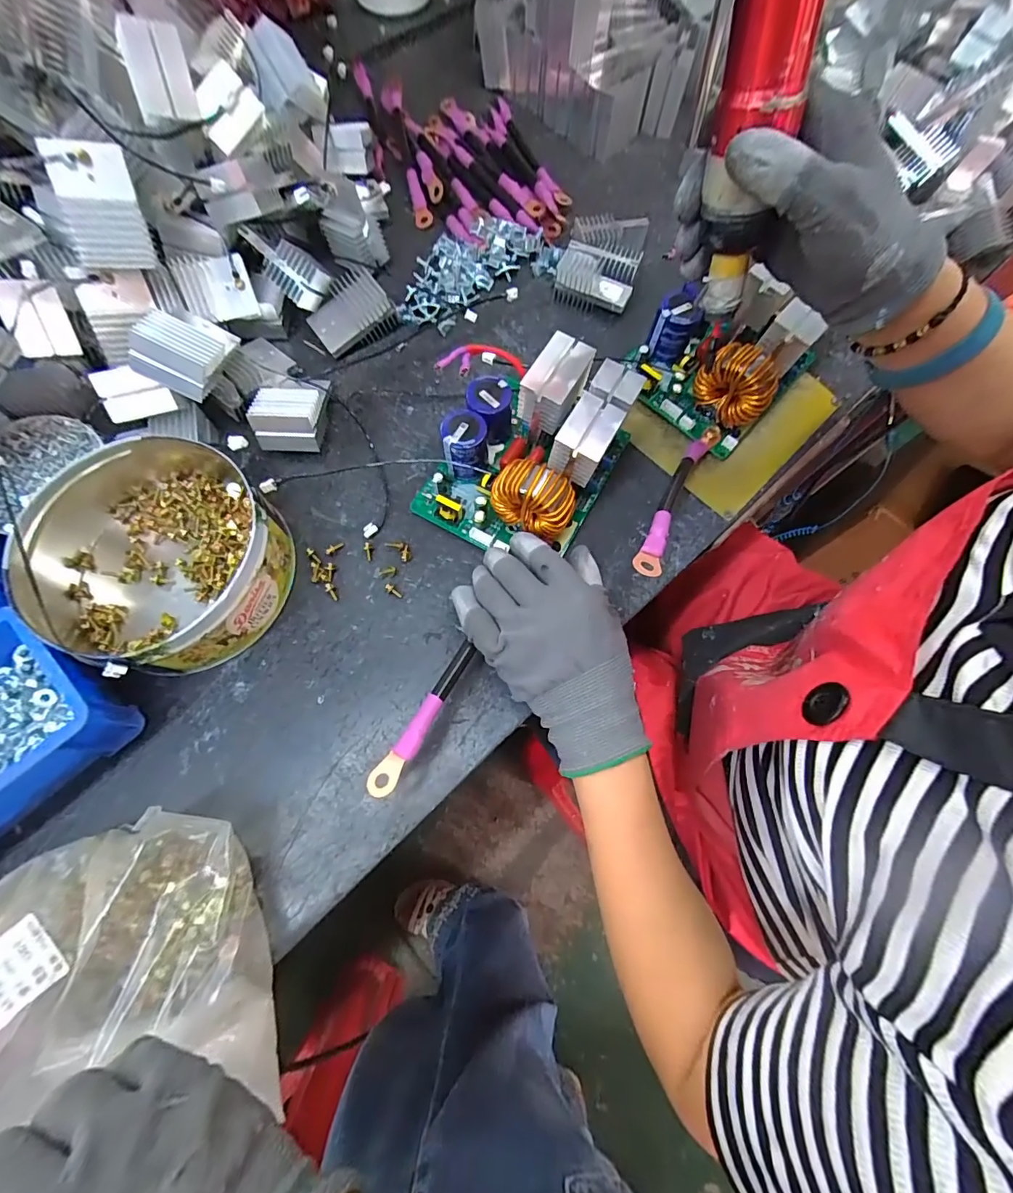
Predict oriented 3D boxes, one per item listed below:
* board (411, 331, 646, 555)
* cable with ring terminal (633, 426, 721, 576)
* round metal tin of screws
[{"bbox_3d":[0.013,-0.109,0.349,0.121,0.073,0.138,26,73,7],"label":"board"},{"bbox_3d":[0.122,-0.071,0.341,0.018,0.036,0.188,29,47,8],"label":"cable with ring terminal"},{"bbox_3d":[-0.241,-0.028,0.325,0.171,0.057,0.150,16,72,4],"label":"round metal tin of screws"}]

